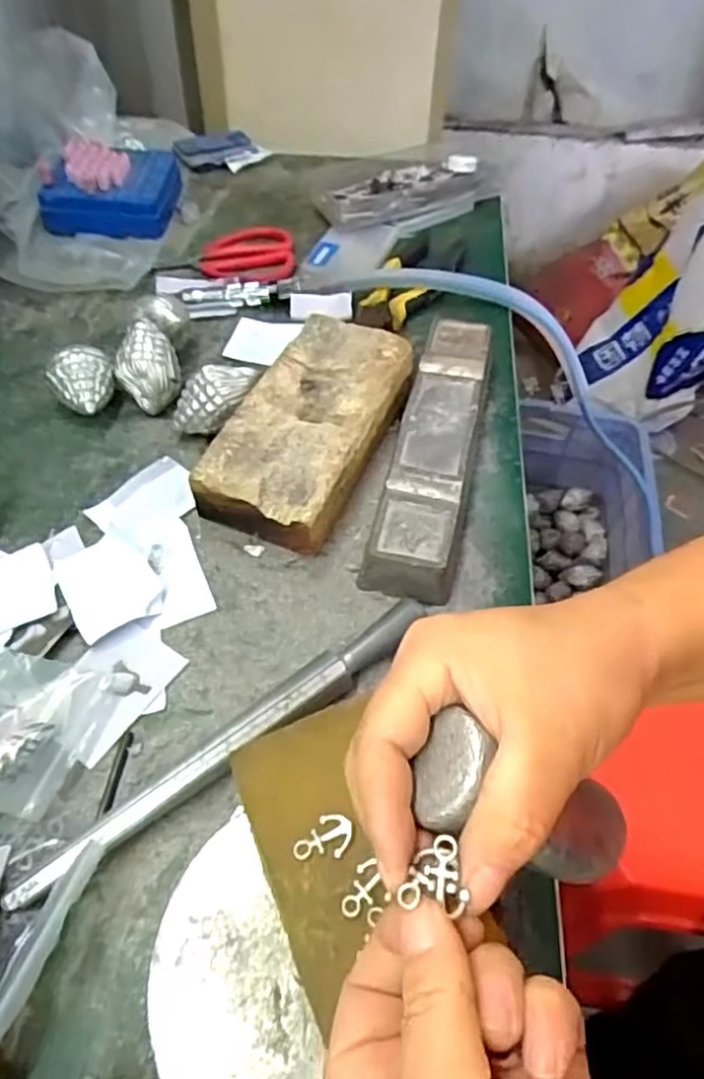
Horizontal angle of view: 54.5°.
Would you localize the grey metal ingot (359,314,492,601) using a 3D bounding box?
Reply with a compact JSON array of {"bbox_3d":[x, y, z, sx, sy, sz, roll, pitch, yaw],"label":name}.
[{"bbox_3d":[0.060,-0.069,0.486,0.060,0.039,0.248,11,51,7],"label":"grey metal ingot"}]

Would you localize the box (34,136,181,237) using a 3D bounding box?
[{"bbox_3d":[-0.244,-0.364,0.699,0.127,0.052,0.105,1,51,1],"label":"box"}]

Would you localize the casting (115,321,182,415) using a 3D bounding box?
[{"bbox_3d":[-0.157,-0.131,0.529,0.045,0.046,0.062,-12,52,-11],"label":"casting"}]

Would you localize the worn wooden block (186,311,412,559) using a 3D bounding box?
[{"bbox_3d":[-0.031,-0.080,0.484,0.094,0.054,0.180,19,53,13],"label":"worn wooden block"}]

